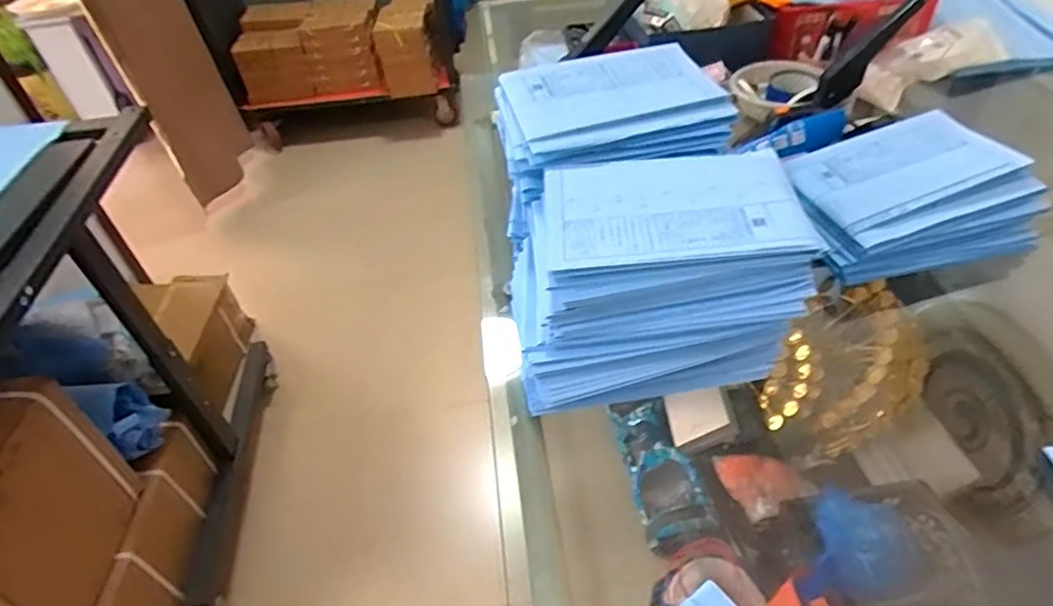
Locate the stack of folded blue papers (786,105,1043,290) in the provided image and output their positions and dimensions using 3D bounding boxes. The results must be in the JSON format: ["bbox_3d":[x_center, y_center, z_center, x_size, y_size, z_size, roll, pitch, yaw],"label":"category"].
[{"bbox_3d":[0.573,-0.169,0.944,0.315,0.097,0.245,-12,44,-6],"label":"stack of folded blue papers"}]

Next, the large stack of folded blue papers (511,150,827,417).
[{"bbox_3d":[0.148,-0.044,0.783,0.345,0.183,0.251,-10,44,-5],"label":"large stack of folded blue papers"}]

